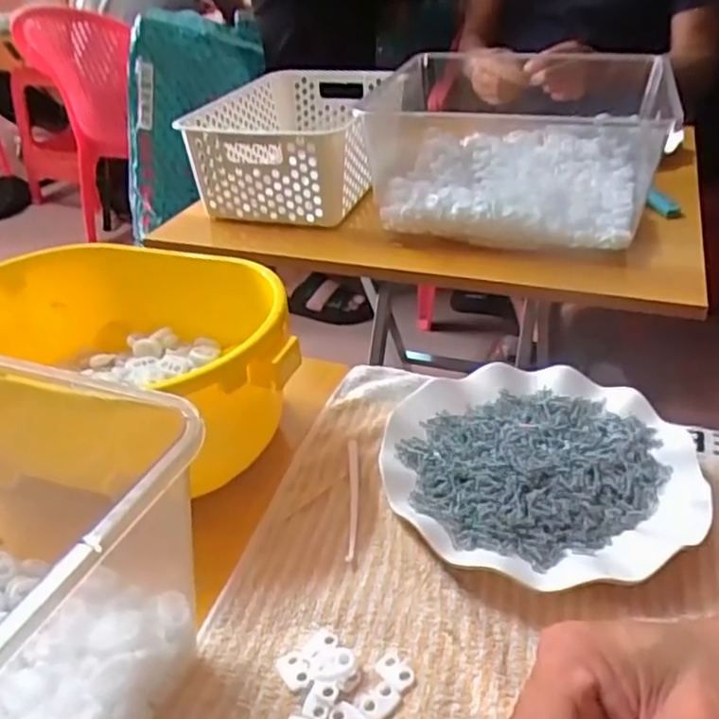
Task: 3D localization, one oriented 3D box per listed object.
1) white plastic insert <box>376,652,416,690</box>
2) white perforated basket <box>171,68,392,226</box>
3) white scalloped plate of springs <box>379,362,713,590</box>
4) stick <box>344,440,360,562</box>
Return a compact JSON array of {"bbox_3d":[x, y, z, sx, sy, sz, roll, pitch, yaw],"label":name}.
[{"bbox_3d":[0.017,0.146,0.320,0.019,0.004,0.012,25,44,38],"label":"white plastic insert"},{"bbox_3d":[-0.071,-0.272,0.865,0.203,0.118,0.306,5,34,13],"label":"white perforated basket"},{"bbox_3d":[0.108,0.061,0.416,0.178,0.023,0.177,-4,34,3],"label":"white scalloped plate of springs"},{"bbox_3d":[-0.004,0.083,0.413,0.007,0.006,0.095,-4,34,3],"label":"stick"}]

